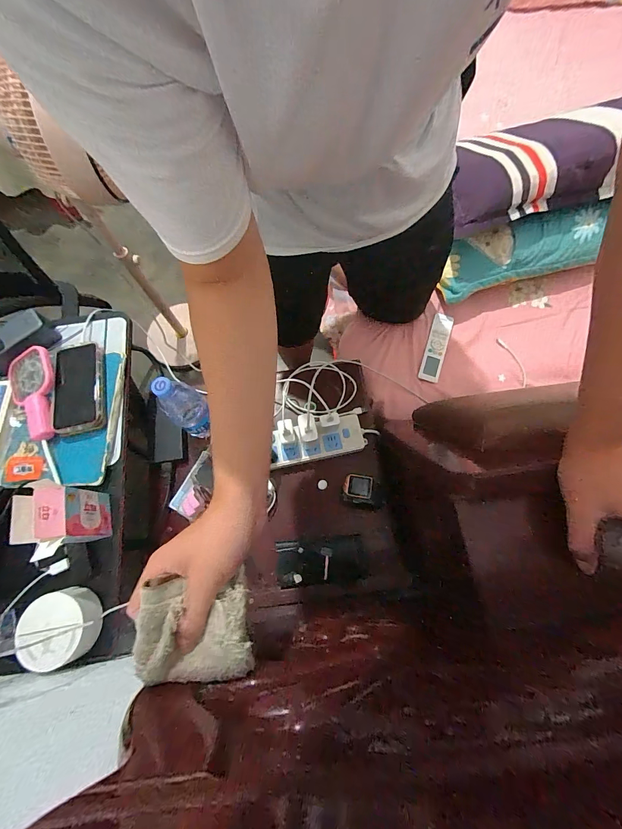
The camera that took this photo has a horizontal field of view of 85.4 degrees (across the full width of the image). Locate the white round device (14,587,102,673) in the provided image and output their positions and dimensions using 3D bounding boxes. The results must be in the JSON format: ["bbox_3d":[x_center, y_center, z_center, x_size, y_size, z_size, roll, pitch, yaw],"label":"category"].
[{"bbox_3d":[-0.342,0.293,0.457,0.088,0.045,0.096,-1,73,2],"label":"white round device"}]

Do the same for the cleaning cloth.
[{"bbox_3d":[-0.091,0.169,0.262,0.084,0.034,0.074,0,73,2],"label":"cleaning cloth"}]

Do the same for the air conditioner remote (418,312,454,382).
[{"bbox_3d":[0.321,-0.174,0.860,0.051,0.012,0.194,18,74,7],"label":"air conditioner remote"}]

